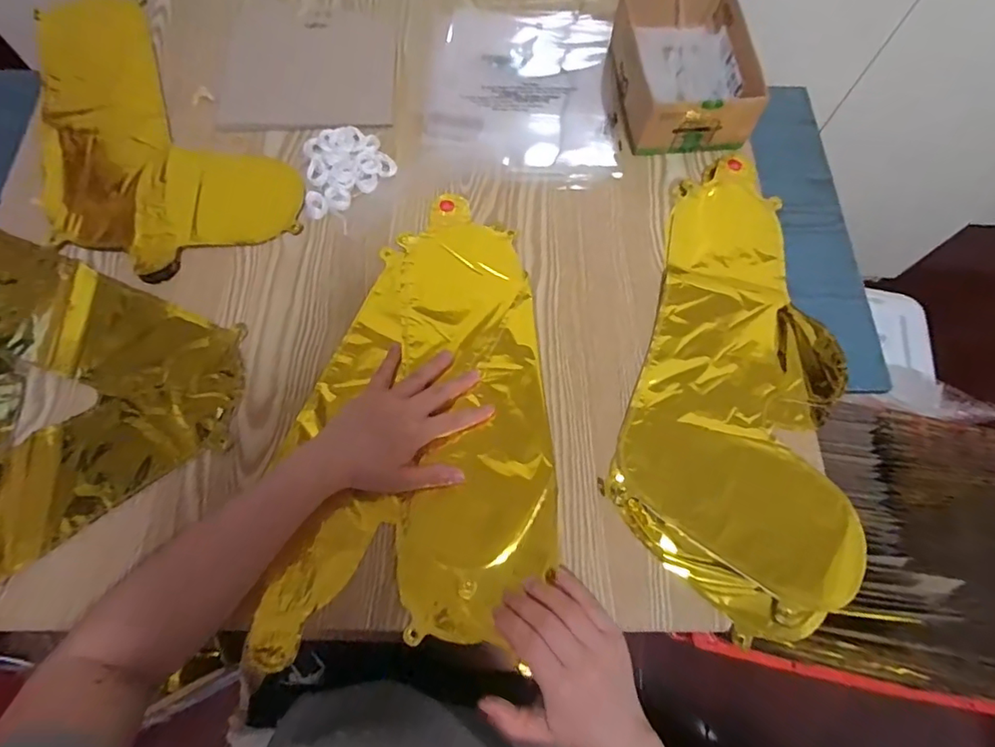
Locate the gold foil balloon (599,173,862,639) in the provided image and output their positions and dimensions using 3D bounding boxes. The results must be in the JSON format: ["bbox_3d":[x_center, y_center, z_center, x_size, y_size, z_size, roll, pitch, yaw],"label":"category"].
[{"bbox_3d":[0.232,-0.004,0.496,0.196,0.016,0.428,15,69,4],"label":"gold foil balloon"}]

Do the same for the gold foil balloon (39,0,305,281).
[{"bbox_3d":[-0.371,-0.273,0.575,0.227,0.020,0.374,-22,71,-10],"label":"gold foil balloon"}]

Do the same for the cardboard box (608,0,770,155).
[{"bbox_3d":[0.204,-0.334,0.591,0.131,0.065,0.190,-3,69,-3],"label":"cardboard box"}]

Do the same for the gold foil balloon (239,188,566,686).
[{"bbox_3d":[-0.065,0.024,0.490,0.228,0.011,0.412,2,68,-1],"label":"gold foil balloon"}]

